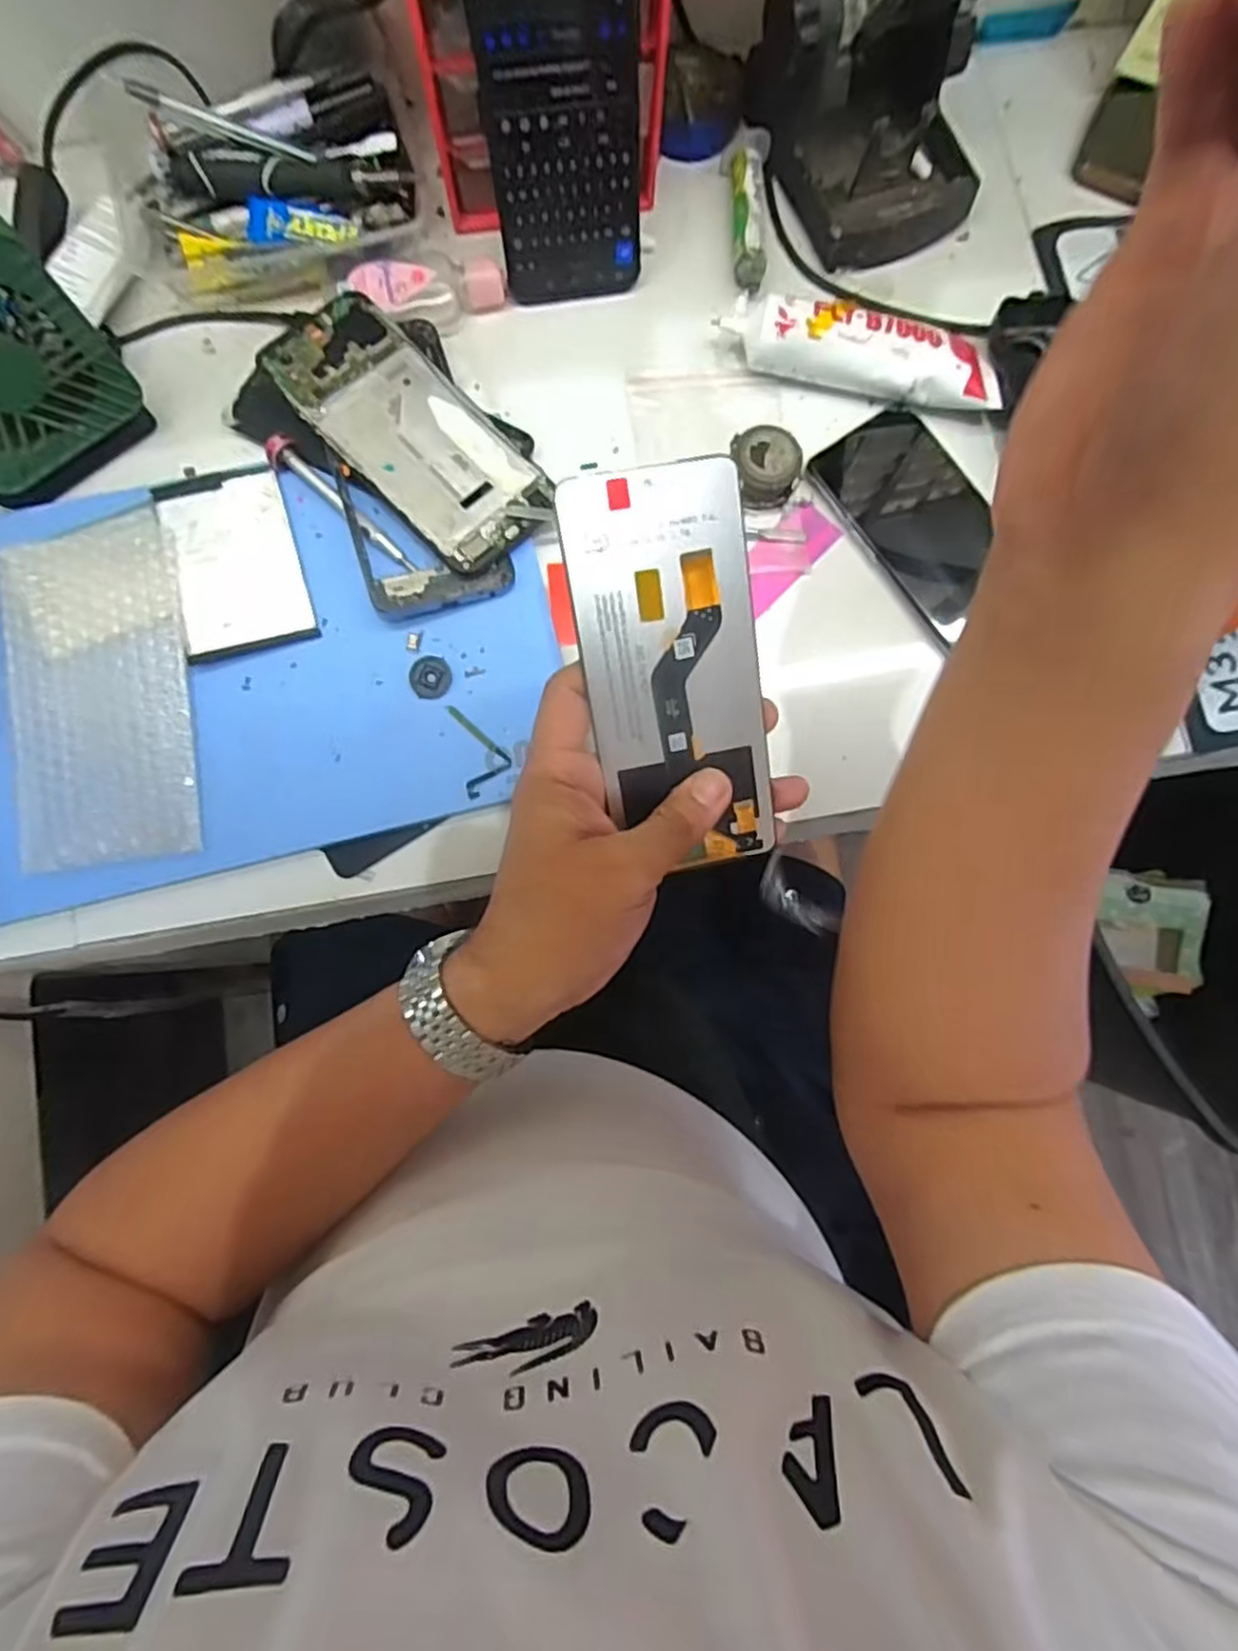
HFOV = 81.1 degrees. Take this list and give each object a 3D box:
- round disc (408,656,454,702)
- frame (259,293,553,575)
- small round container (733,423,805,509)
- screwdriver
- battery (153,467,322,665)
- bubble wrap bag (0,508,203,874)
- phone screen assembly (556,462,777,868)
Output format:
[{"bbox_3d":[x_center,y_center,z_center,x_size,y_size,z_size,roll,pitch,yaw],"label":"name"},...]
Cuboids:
[{"bbox_3d":[-0.100,-0.079,0.385,0.022,0.004,0.023,0,82,-1],"label":"round disc"},{"bbox_3d":[-0.112,-0.212,0.391,0.164,0.005,0.072,45,77,1],"label":"frame"},{"bbox_3d":[0.082,-0.202,0.411,0.037,0.026,0.038,-14,82,-3],"label":"small round container"},{"bbox_3d":[-0.149,-0.174,0.393,0.100,0.011,0.015,39,83,4],"label":"screwdriver"},{"bbox_3d":[-0.205,-0.142,0.388,0.063,0.006,0.104,-15,84,-12],"label":"battery"},{"bbox_3d":[-0.265,-0.070,0.366,0.085,0.016,0.177,-7,82,-2],"label":"bubble wrap bag"},{"bbox_3d":[0.025,-0.060,0.300,0.074,0.006,0.162,-16,108,-4],"label":"phone screen assembly"}]

